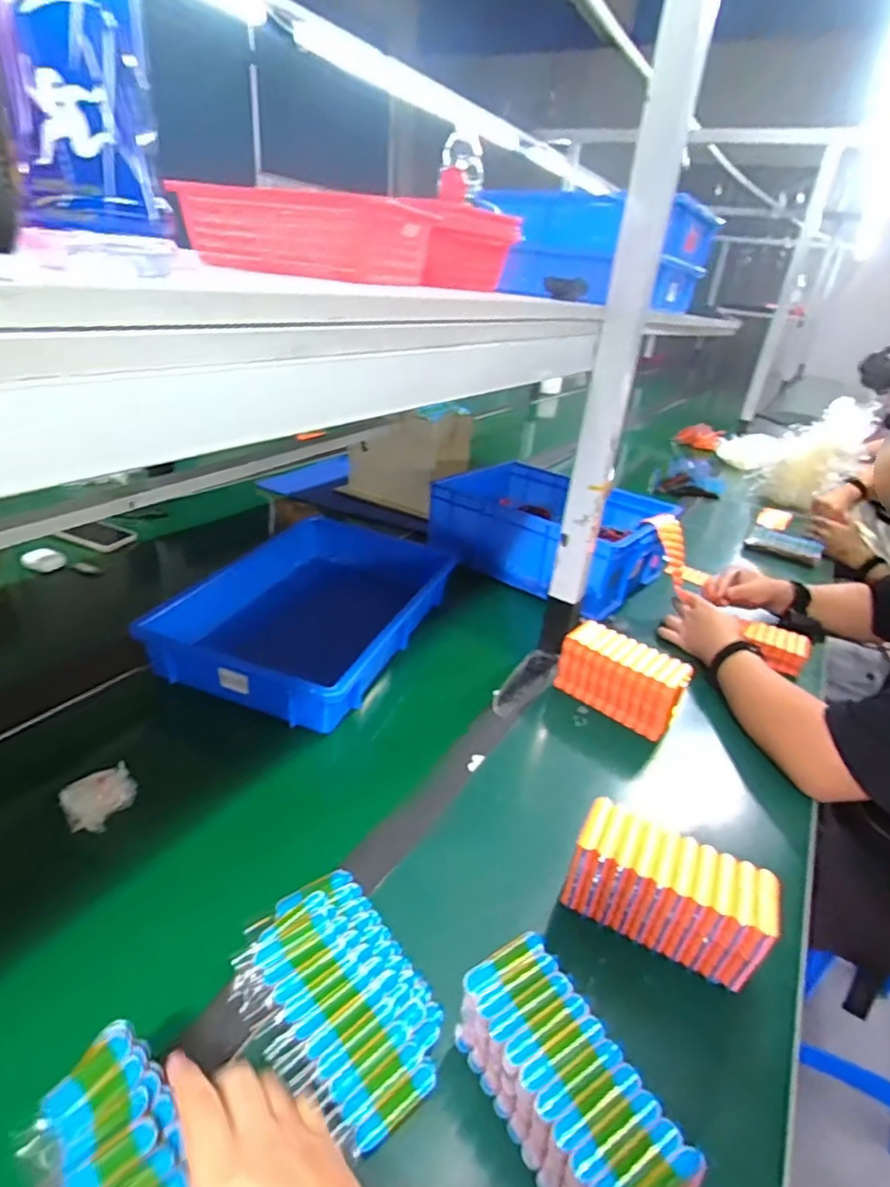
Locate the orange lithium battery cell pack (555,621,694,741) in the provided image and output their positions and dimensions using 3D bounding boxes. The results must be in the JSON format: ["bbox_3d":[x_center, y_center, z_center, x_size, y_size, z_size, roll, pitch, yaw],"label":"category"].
[{"bbox_3d":[0.241,0.112,0.828,0.171,0.076,0.080,25,34,31],"label":"orange lithium battery cell pack"}]

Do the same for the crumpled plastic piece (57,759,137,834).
[{"bbox_3d":[-0.335,0.202,0.588,0.061,0.043,0.041,-16,35,-35],"label":"crumpled plastic piece"}]

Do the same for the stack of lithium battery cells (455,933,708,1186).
[{"bbox_3d":[0.075,0.323,0.388,0.063,0.081,0.159,-12,33,-30],"label":"stack of lithium battery cells"}]

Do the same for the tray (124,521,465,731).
[{"bbox_3d":[-0.188,0.007,0.926,0.297,0.070,0.478,14,29,14],"label":"tray"}]

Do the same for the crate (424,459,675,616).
[{"bbox_3d":[0.199,-0.129,1.198,0.426,0.140,0.345,27,35,34],"label":"crate"}]

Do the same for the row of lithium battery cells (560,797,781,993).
[{"bbox_3d":[0.190,0.261,0.523,0.154,0.093,0.060,19,31,23],"label":"row of lithium battery cells"}]

